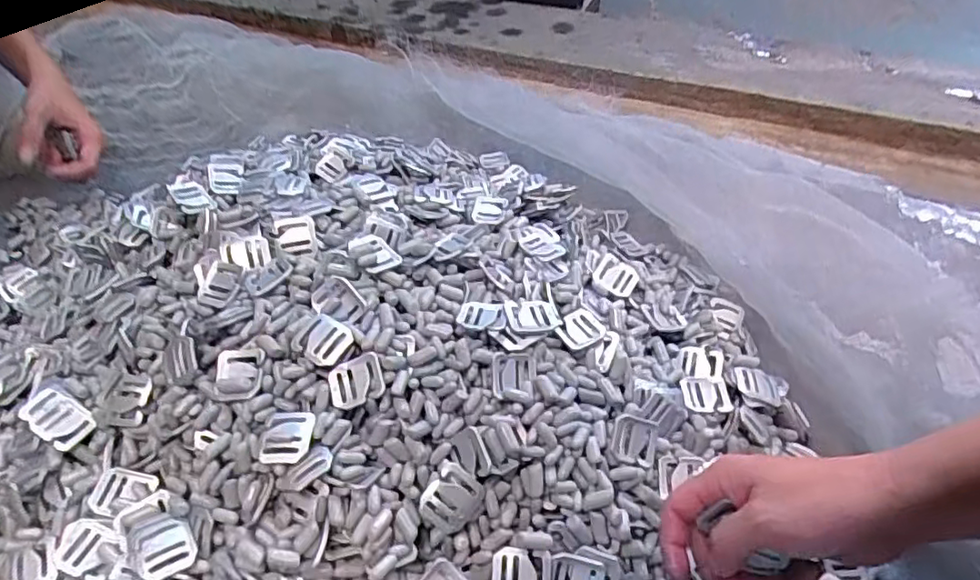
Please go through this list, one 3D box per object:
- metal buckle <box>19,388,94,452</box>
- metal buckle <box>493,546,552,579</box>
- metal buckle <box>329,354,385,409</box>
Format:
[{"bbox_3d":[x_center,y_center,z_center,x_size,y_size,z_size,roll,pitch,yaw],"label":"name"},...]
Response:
[{"bbox_3d":[-0.297,0.087,0.411,0.047,0.005,0.028,33,47,4],"label":"metal buckle"},{"bbox_3d":[0.019,0.169,0.358,0.035,0.008,0.029,0,76,0],"label":"metal buckle"},{"bbox_3d":[-0.084,0.057,0.379,0.033,0.008,0.029,-18,70,1],"label":"metal buckle"}]

